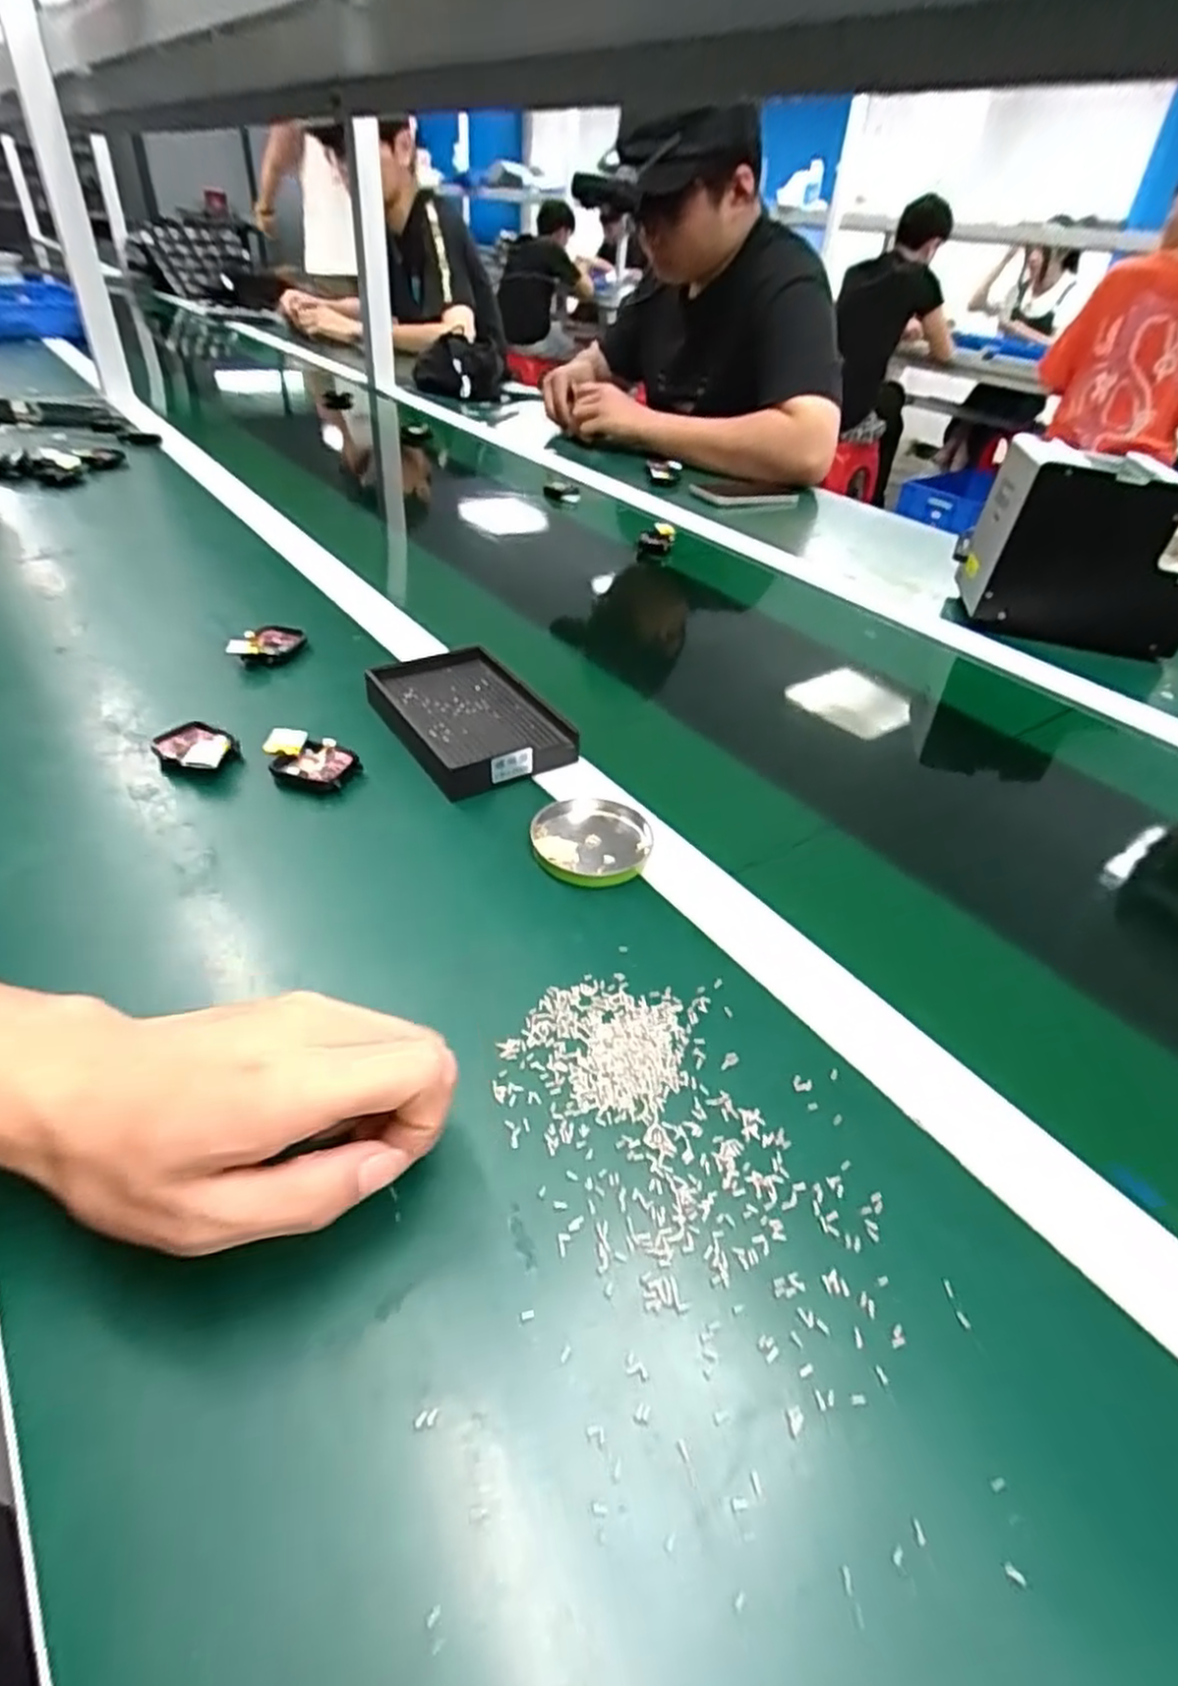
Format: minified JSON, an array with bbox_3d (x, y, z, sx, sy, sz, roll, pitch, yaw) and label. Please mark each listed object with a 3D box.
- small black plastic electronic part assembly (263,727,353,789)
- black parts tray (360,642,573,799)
[{"bbox_3d":[-0.168,-0.049,0.454,0.055,0.017,0.036,16,41,13],"label":"small black plastic electronic part assembly"},{"bbox_3d":[-0.083,-0.084,0.502,0.099,0.025,0.140,-22,47,-28],"label":"black parts tray"}]

